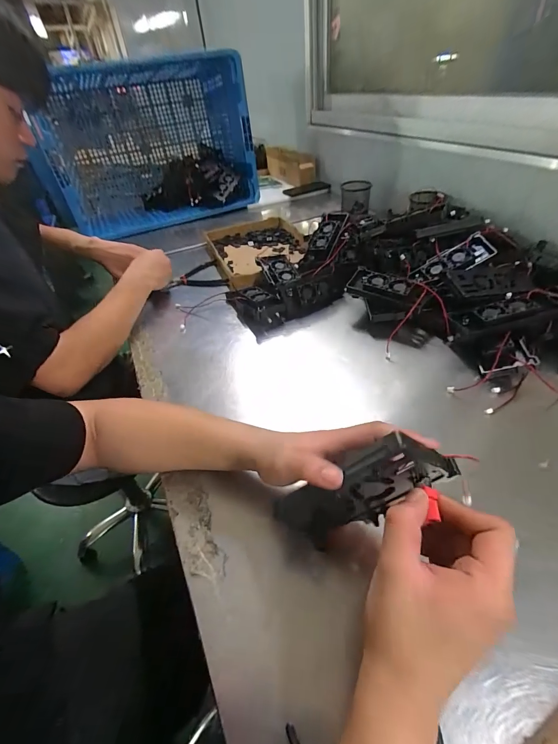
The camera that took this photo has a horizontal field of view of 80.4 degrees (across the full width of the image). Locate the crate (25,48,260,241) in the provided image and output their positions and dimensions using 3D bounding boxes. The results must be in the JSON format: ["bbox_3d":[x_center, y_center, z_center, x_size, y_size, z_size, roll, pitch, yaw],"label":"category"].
[{"bbox_3d":[-0.426,-0.782,1.137,0.636,0.396,0.413,-19,44,-13],"label":"crate"}]

